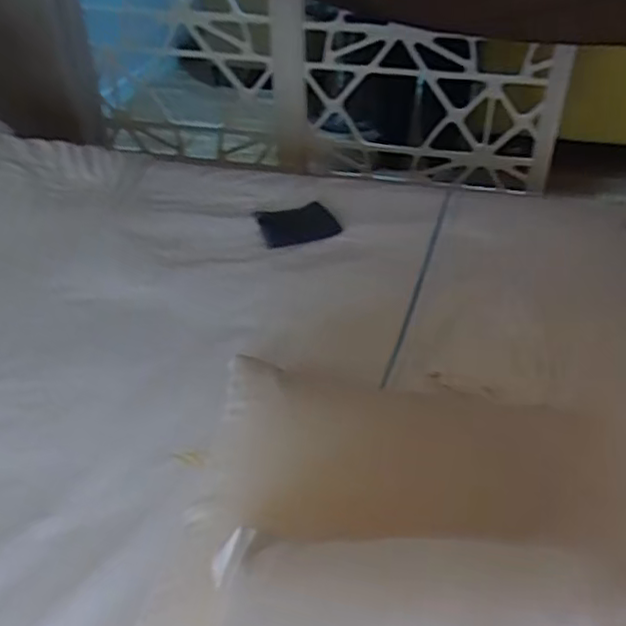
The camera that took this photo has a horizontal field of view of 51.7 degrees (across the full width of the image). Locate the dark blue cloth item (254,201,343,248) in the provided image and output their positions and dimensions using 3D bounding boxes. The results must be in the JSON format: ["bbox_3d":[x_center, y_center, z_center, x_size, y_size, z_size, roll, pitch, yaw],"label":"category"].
[{"bbox_3d":[-0.032,-0.183,1.292,0.149,0.022,0.116,-13,39,-15],"label":"dark blue cloth item"}]

